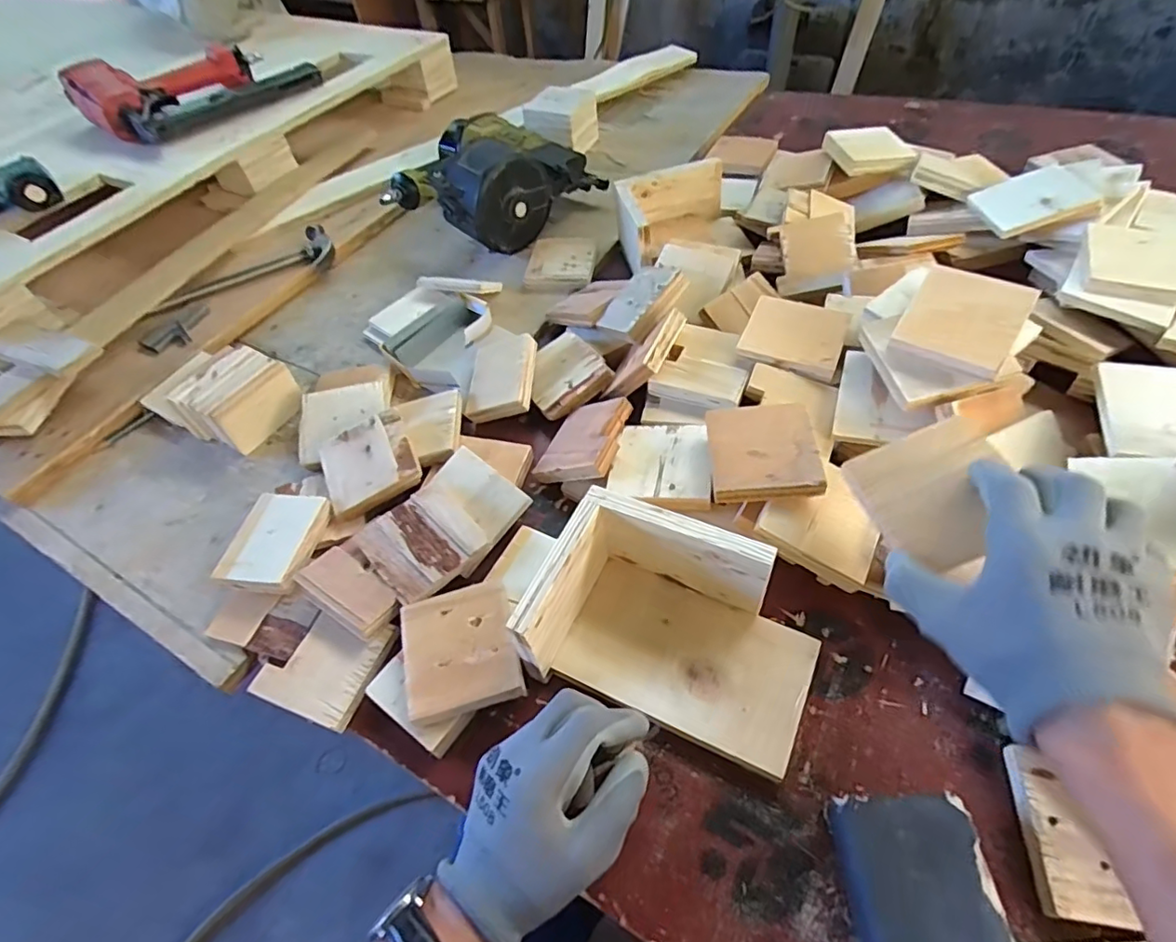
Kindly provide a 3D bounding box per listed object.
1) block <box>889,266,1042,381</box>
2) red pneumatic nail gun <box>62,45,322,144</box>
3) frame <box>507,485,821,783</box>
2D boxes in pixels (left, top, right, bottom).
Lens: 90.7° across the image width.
[{"bbox_3d":[0.310,-0.126,0.481,0.083,0.013,0.092,28,79,21],"label":"block"},{"bbox_3d":[-0.655,-0.641,0.969,0.273,0.100,0.301,29,62,24],"label":"red pneumatic nail gun"},{"bbox_3d":[0.065,0.111,0.417,0.191,0.088,0.123,19,58,18],"label":"frame"}]

